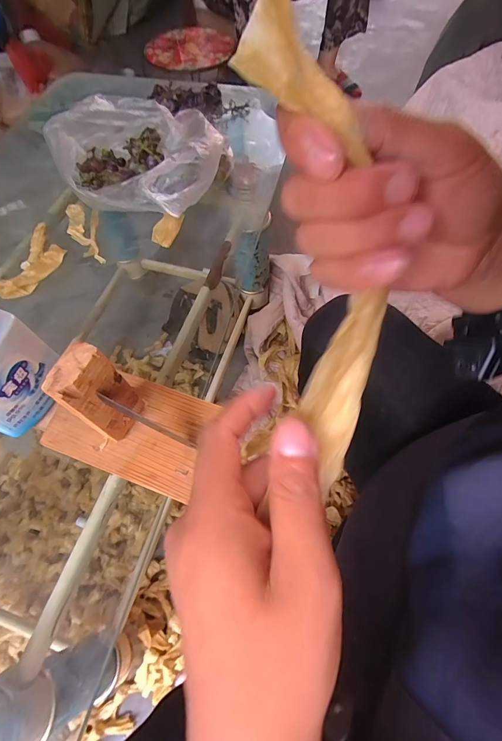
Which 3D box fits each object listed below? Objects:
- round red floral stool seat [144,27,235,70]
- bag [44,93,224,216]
[{"bbox_3d":[-0.186,-0.988,1.080,0.260,0.025,0.230,-1,62,2],"label":"round red floral stool seat"},{"bbox_3d":[-0.147,-0.280,0.466,0.212,0.090,0.175,21,65,13],"label":"bag"}]

